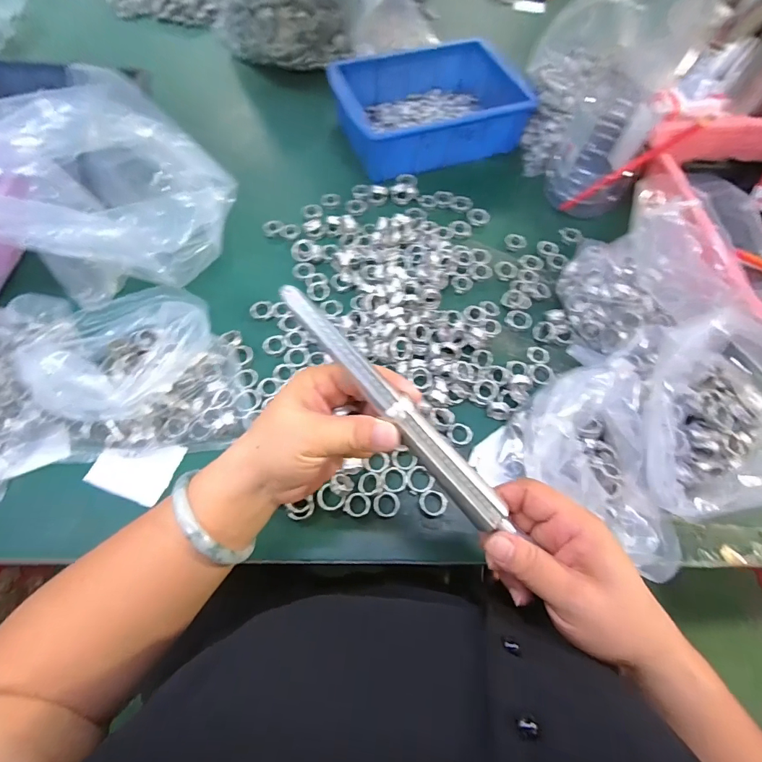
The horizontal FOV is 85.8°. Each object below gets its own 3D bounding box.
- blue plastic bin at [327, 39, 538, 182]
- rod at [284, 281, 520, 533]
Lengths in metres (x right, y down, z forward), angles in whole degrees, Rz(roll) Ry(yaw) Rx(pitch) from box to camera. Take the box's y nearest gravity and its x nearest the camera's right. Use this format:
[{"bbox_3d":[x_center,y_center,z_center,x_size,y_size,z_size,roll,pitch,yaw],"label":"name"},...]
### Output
[{"bbox_3d":[0.064,-0.382,0.574,0.241,0.066,0.170,-18,65,-12],"label":"blue plastic bin"},{"bbox_3d":[0.012,0.020,0.234,0.186,0.009,0.018,48,68,-7],"label":"rod"}]

